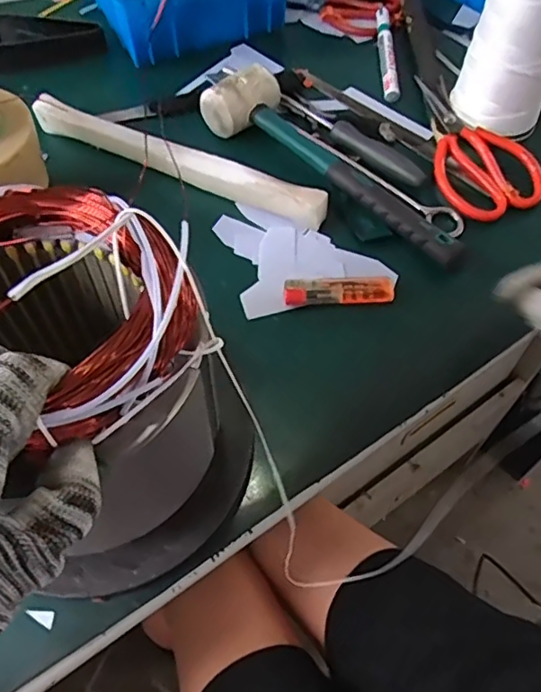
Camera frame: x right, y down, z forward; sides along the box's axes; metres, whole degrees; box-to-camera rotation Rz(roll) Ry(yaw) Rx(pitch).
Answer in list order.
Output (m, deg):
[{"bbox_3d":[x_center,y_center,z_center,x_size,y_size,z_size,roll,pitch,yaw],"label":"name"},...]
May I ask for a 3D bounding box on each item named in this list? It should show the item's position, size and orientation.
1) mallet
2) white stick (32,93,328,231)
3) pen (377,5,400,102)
[{"bbox_3d":[0.056,-0.171,0.514,0.288,0.041,0.067,36,63,21],"label":"mallet"},{"bbox_3d":[-0.089,-0.169,0.519,0.297,0.029,0.020,23,59,14],"label":"white stick"},{"bbox_3d":[0.126,-0.321,0.623,0.015,0.017,0.148,1,57,0],"label":"pen"}]

